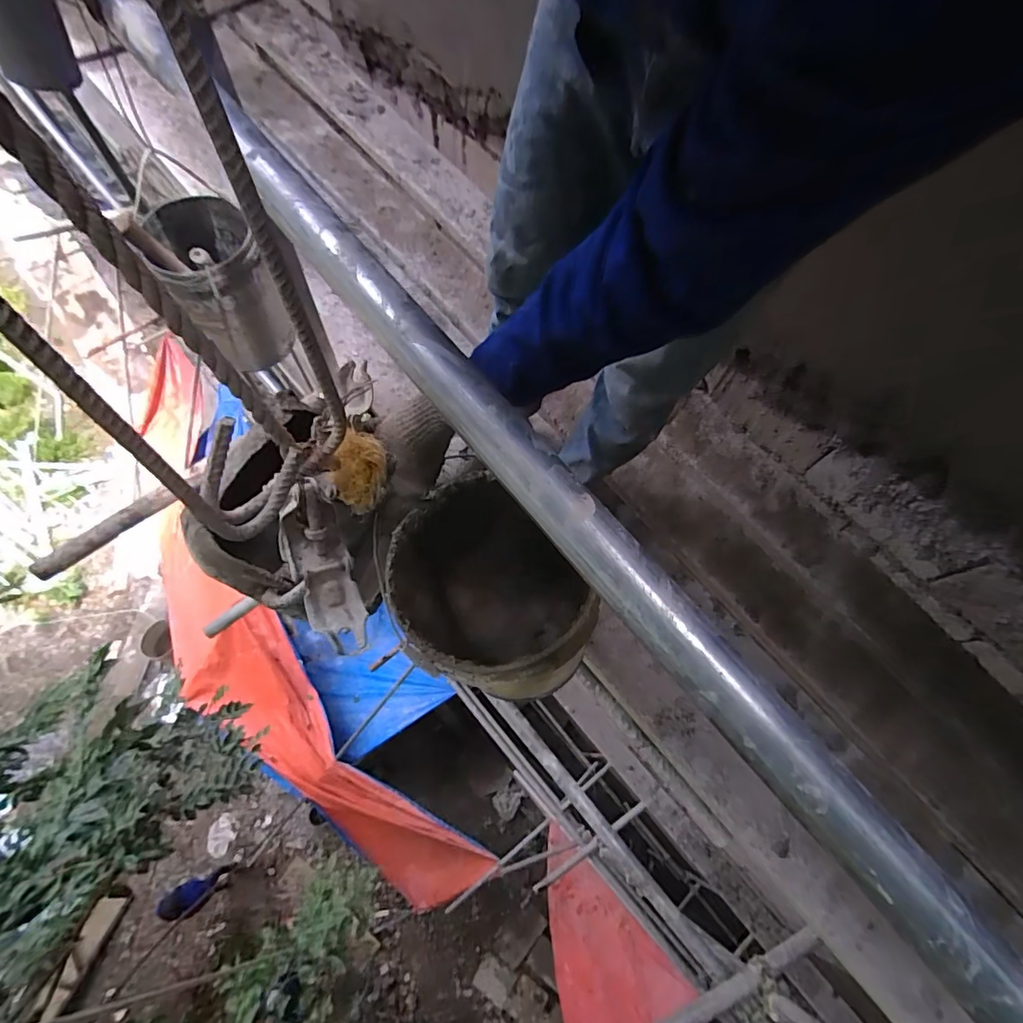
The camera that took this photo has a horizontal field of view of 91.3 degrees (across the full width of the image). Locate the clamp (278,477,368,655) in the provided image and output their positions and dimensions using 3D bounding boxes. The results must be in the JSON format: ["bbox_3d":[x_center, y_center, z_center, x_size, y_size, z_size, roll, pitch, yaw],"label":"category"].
[{"bbox_3d":[-0.163,0.052,0.425,0.048,0.048,0.142,-19,85,-11],"label":"clamp"}]

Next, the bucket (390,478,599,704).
[{"bbox_3d":[-0.038,0.140,0.802,0.264,0.350,0.285,1,66,-2],"label":"bucket"}]

